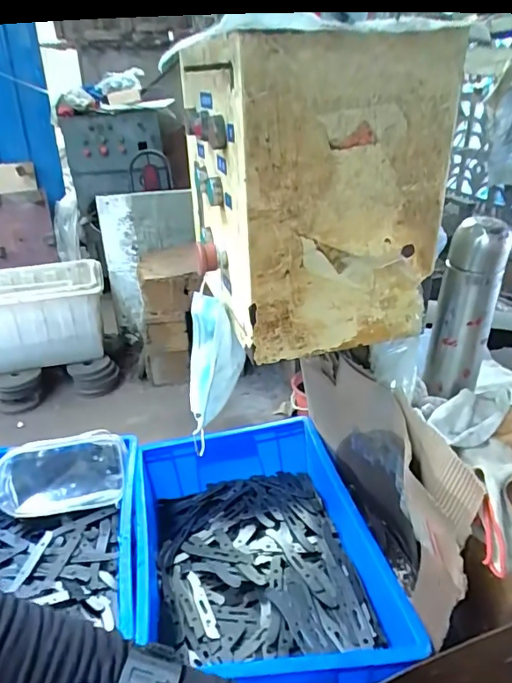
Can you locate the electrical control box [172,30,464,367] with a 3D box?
[{"bbox_3d":[0.051,-0.159,0.541,0.213,0.272,0.210,-10,29,-15],"label":"electrical control box"}]

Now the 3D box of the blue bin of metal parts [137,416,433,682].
[{"bbox_3d":[-0.003,0.288,0.685,0.289,0.119,0.412,-8,29,-12],"label":"blue bin of metal parts"}]

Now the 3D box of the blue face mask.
[{"bbox_3d":[-0.052,0.030,0.610,0.067,0.165,0.106,-6,28,-7],"label":"blue face mask"}]

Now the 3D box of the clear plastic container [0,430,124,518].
[{"bbox_3d":[-0.315,0.216,0.810,0.193,0.117,0.060,-7,-2,-12],"label":"clear plastic container"}]

